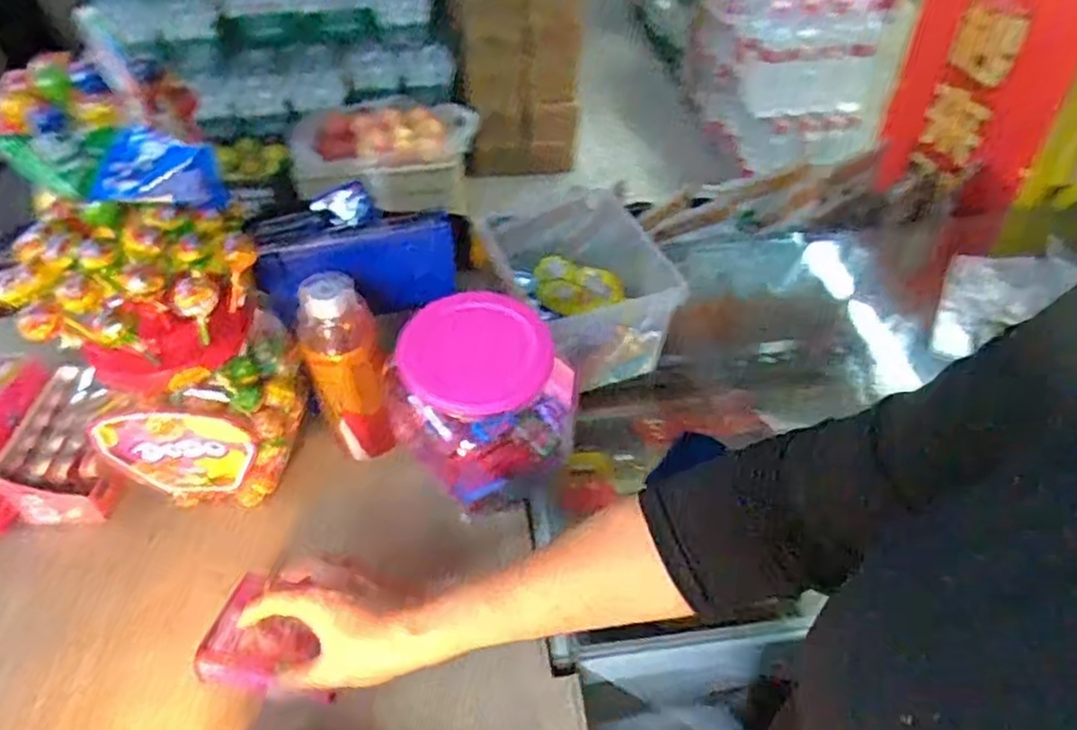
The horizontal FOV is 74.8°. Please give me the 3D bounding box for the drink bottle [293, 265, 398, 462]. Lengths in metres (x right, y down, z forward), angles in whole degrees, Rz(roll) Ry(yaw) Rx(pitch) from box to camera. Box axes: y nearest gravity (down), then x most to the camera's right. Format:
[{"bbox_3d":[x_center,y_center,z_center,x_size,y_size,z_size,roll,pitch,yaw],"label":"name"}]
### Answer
[{"bbox_3d":[-0.165,0.005,0.621,0.064,0.166,0.070,-15,48,-13],"label":"drink bottle"}]

